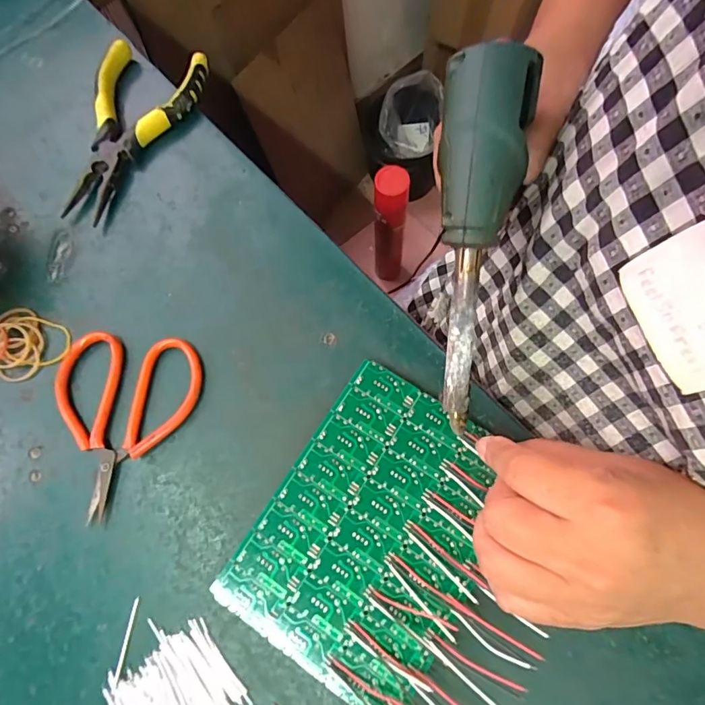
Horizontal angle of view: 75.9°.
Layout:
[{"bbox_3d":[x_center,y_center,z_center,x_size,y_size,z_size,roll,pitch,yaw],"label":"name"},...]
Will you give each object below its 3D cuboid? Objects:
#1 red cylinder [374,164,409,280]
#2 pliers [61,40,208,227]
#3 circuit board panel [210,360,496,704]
[{"bbox_3d":[0.070,-0.241,0.909,0.071,0.320,0.064,7,74,5],"label":"red cylinder"},{"bbox_3d":[-0.167,-0.164,0.333,0.074,0.020,0.143,19,75,7],"label":"pliers"},{"bbox_3d":[0.013,0.095,0.246,0.112,0.007,0.152,32,77,10],"label":"circuit board panel"}]

